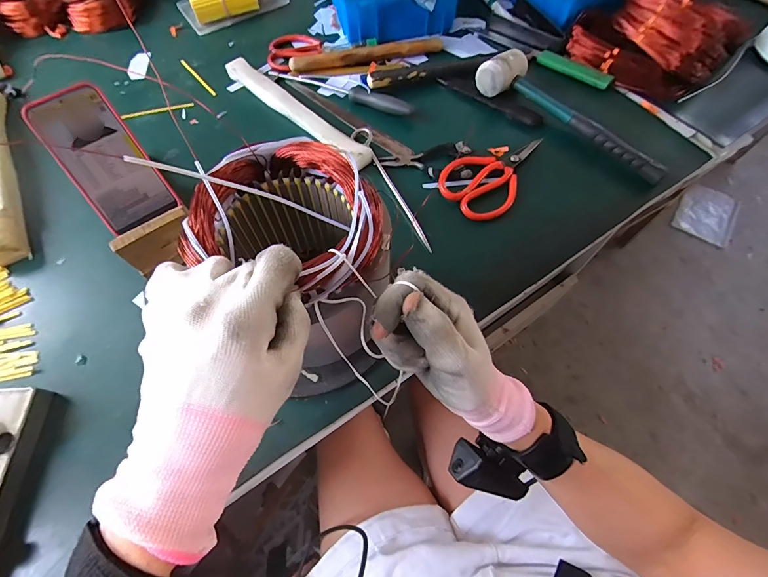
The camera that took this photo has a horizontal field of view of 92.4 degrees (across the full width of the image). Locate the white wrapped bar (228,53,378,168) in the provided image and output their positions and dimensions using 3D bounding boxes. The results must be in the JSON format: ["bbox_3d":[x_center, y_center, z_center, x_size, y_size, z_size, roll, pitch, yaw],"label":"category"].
[{"bbox_3d":[-0.131,-0.263,0.543,0.298,0.021,0.033,40,71,18],"label":"white wrapped bar"}]

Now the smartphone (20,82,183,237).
[{"bbox_3d":[-0.322,-0.149,0.424,0.081,0.015,0.162,-36,103,-16],"label":"smartphone"}]

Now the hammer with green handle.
[{"bbox_3d":[0.257,-0.238,0.502,0.276,0.047,0.068,42,71,19],"label":"hammer with green handle"}]

